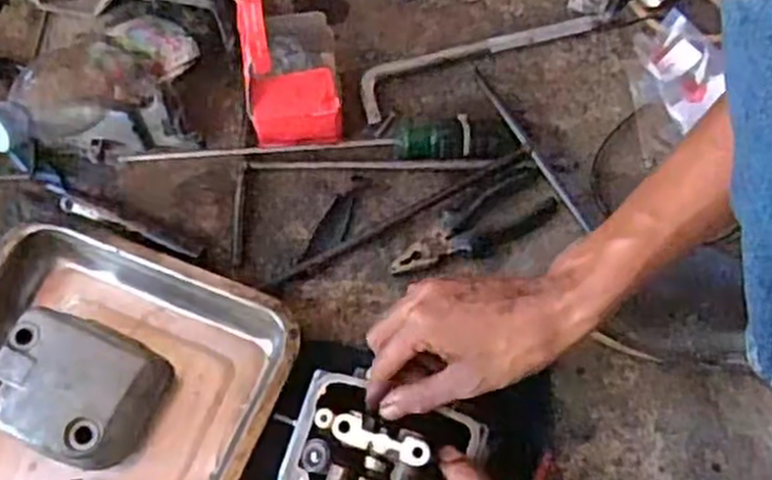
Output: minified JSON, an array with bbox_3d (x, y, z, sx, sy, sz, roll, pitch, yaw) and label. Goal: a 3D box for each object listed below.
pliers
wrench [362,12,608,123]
[{"bbox_3d":[0.079,-0.007,0.673,0.154,0.012,0.050,-33,72,-12],"label":"pliers"},{"bbox_3d":[0.091,-0.184,0.750,0.254,0.015,0.050,-24,70,-9],"label":"wrench"}]

